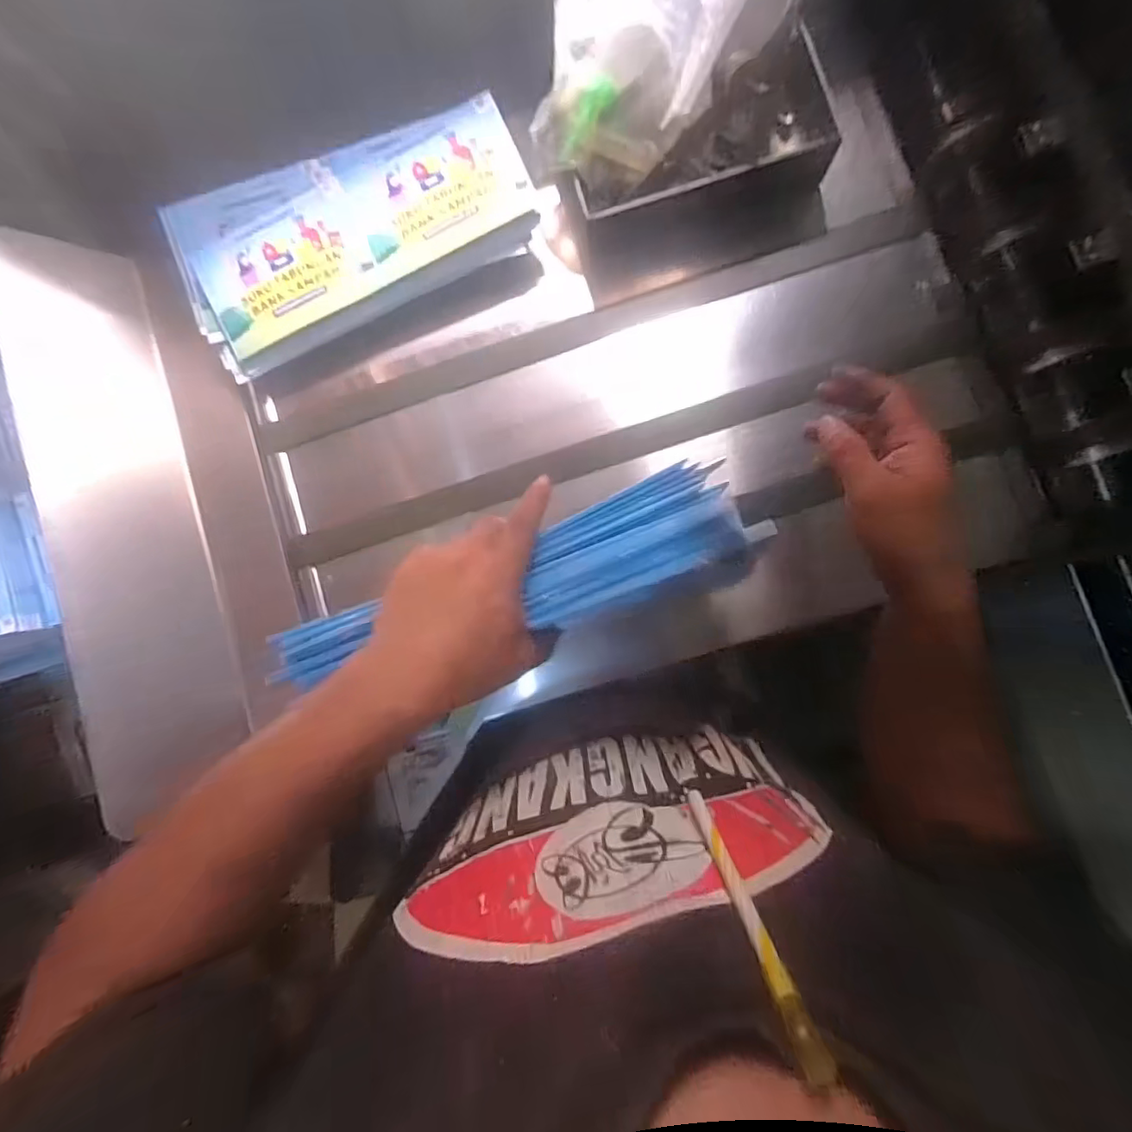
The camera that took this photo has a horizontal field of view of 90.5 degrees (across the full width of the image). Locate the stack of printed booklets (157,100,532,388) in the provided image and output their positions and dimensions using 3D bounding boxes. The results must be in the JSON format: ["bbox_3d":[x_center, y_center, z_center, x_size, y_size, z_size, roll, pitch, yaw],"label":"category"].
[{"bbox_3d":[-0.198,-0.309,0.519,0.327,0.060,0.158,-23,84,0],"label":"stack of printed booklets"}]

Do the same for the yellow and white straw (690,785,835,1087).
[{"bbox_3d":[0.072,0.136,0.231,0.009,0.133,0.005,-19,105,0],"label":"yellow and white straw"}]

